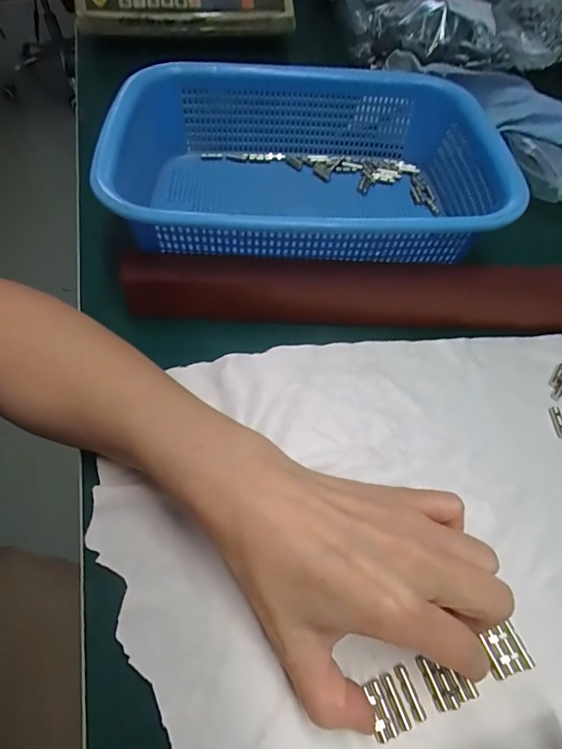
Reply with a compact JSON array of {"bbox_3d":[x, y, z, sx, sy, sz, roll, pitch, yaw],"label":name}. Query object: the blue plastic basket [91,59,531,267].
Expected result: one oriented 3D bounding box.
[{"bbox_3d":[0.017,-0.154,0.334,0.278,0.092,0.204,-2,59,-3],"label":"blue plastic basket"}]

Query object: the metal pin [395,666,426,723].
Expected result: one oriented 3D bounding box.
[{"bbox_3d":[0.057,0.140,0.181,0.005,0.004,0.021,-17,61,-12],"label":"metal pin"}]

